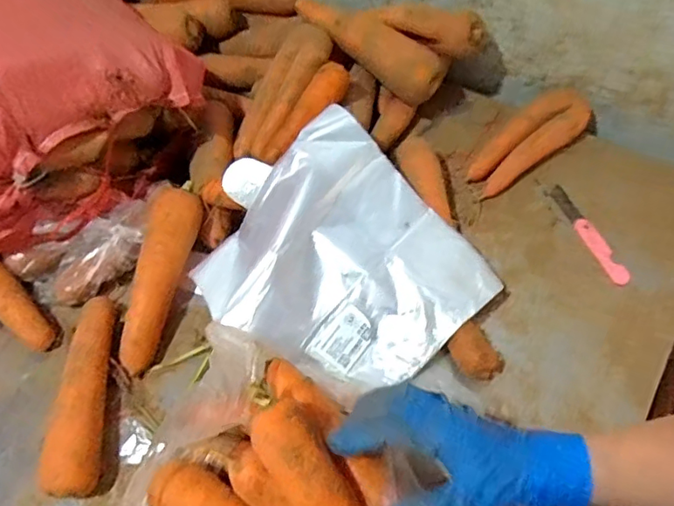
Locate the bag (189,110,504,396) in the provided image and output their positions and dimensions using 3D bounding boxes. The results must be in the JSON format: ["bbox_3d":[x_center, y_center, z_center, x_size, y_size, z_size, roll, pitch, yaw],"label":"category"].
[{"bbox_3d":[-0.008,0.004,0.581,0.250,0.059,0.287,-42,81,-15],"label":"bag"}]

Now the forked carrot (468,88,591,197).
[{"bbox_3d":[0.240,-0.146,0.692,0.188,0.032,0.066,-31,59,-16],"label":"forked carrot"}]

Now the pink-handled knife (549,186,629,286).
[{"bbox_3d":[0.288,-0.024,0.634,0.021,0.006,0.140,-18,57,-9],"label":"pink-handled knife"}]

